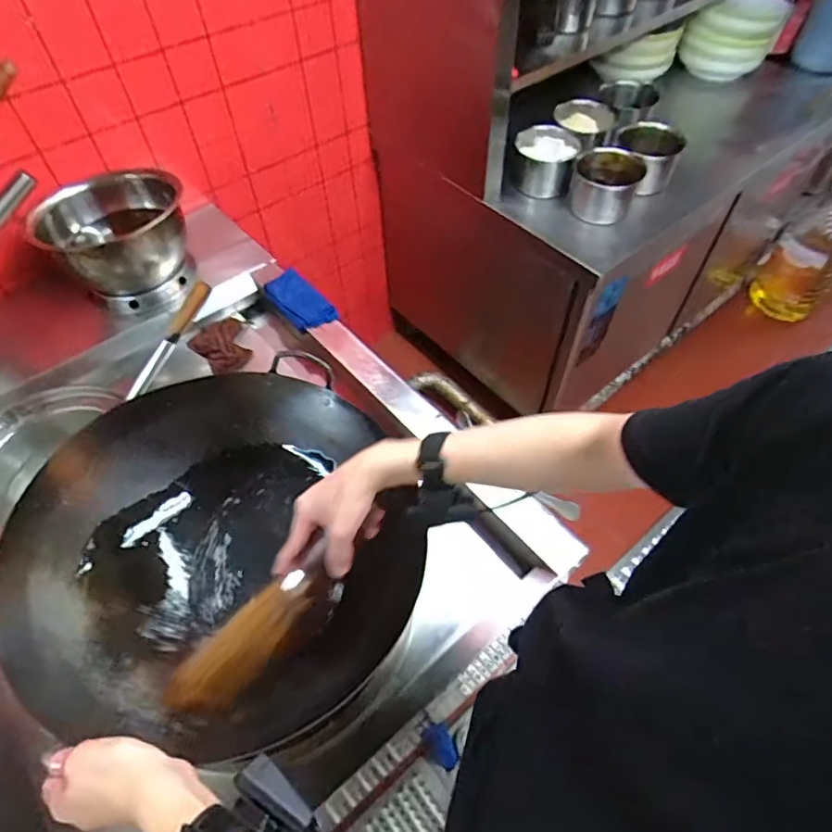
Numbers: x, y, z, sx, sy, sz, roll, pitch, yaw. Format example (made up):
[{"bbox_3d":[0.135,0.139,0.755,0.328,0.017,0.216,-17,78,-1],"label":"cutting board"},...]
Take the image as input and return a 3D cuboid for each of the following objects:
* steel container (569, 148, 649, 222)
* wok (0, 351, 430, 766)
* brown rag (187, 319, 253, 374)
[{"bbox_3d":[0.444,-0.542,1.285,0.153,0.122,0.137,15,55,12],"label":"steel container"},{"bbox_3d":[-0.244,0.165,0.729,0.431,0.166,0.461,0,54,1],"label":"wok"},{"bbox_3d":[-0.392,-0.153,1.133,0.113,0.048,0.147,-38,62,-24],"label":"brown rag"}]

